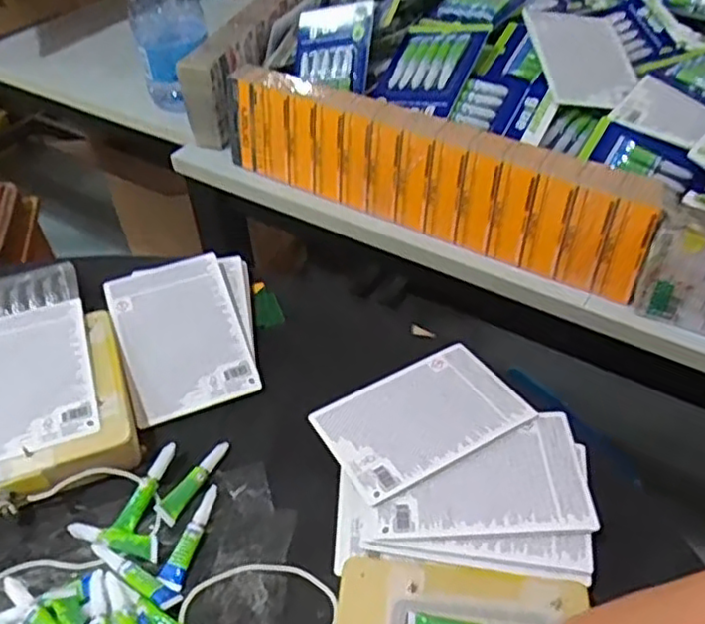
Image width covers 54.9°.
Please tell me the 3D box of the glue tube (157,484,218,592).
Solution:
[{"bbox_3d":[-0.124,0.174,0.527,0.017,0.012,0.081,11,46,14],"label":"glue tube"}]

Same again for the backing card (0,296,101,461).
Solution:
[{"bbox_3d":[-0.293,0.055,0.605,0.113,0.010,0.175,-17,49,-14],"label":"backing card"}]

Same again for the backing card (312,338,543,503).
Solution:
[{"bbox_3d":[0.061,0.089,0.598,0.167,0.006,0.113,-23,48,-19],"label":"backing card"}]

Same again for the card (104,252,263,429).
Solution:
[{"bbox_3d":[-0.167,0.021,0.659,0.114,0.009,0.174,-18,60,-12],"label":"card"}]

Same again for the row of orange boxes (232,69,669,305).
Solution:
[{"bbox_3d":[0.079,-0.160,0.768,0.514,0.120,0.063,23,50,25],"label":"row of orange boxes"}]

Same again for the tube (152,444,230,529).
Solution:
[{"bbox_3d":[-0.131,0.138,0.562,0.016,0.013,0.080,20,49,22],"label":"tube"}]

